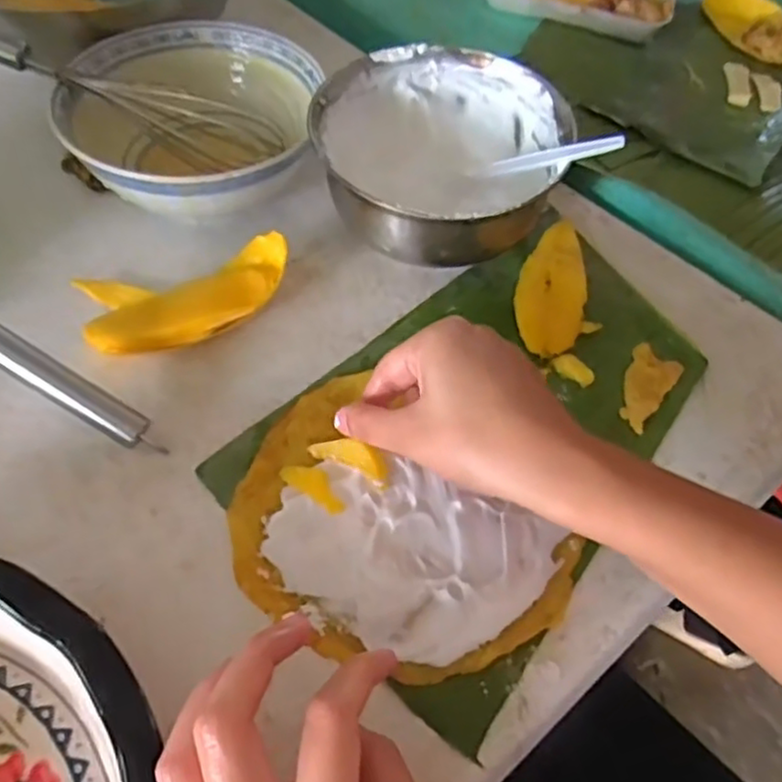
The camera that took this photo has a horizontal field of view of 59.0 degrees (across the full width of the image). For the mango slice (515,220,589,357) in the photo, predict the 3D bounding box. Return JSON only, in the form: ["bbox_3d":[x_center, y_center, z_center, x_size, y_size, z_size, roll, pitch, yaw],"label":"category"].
[{"bbox_3d":[0.104,-0.066,0.440,0.043,0.009,0.111,14,55,5],"label":"mango slice"}]

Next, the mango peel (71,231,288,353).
[{"bbox_3d":[-0.123,-0.055,0.417,0.122,0.031,0.066,-6,56,-9],"label":"mango peel"}]

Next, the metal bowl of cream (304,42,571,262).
[{"bbox_3d":[0.030,-0.149,0.451,0.151,0.069,0.152,2,55,-3],"label":"metal bowl of cream"}]

